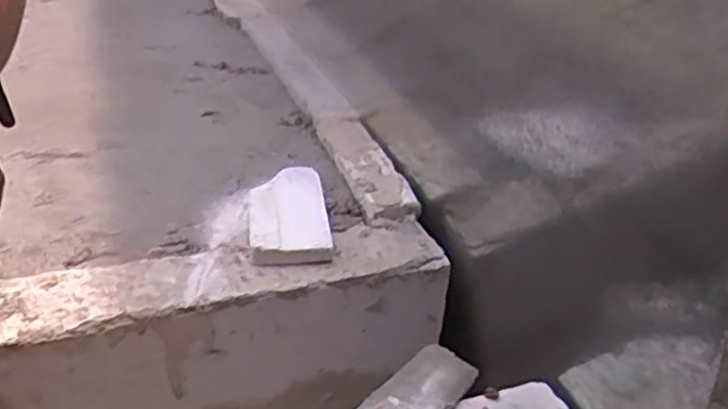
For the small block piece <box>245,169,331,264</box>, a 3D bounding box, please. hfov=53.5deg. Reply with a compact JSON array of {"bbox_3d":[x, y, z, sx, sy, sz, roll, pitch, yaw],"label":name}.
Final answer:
[{"bbox_3d":[-0.099,0.011,0.931,0.096,0.032,0.198,-2,32,-10],"label":"small block piece"}]

